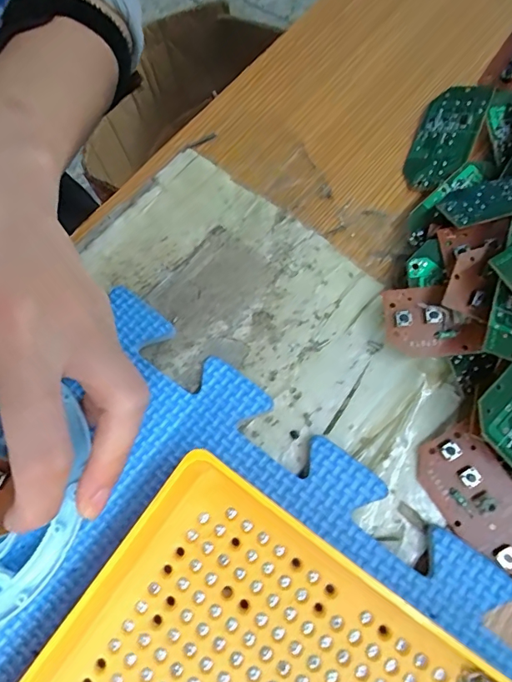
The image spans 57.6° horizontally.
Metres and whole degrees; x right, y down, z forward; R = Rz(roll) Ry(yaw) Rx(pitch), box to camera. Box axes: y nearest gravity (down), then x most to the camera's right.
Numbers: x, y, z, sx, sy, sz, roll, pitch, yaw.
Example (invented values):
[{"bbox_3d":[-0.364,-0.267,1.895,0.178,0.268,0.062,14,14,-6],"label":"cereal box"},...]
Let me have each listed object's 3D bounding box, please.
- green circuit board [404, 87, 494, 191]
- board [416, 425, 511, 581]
[{"bbox_3d":[0.094,-0.102,0.231,0.031,0.005,0.058,16,80,41],"label":"green circuit board"},{"bbox_3d":[0.091,0.067,0.176,0.028,0.008,0.069,-33,72,-9],"label":"board"}]

